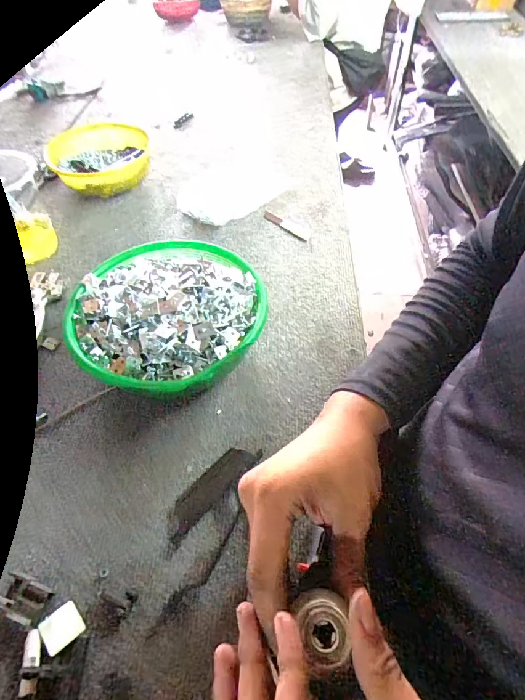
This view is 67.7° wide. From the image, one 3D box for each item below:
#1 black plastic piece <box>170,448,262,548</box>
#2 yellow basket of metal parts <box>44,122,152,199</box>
[{"bbox_3d":[-0.054,0.142,0.405,0.032,0.008,0.117,36,62,25],"label":"black plastic piece"},{"bbox_3d":[-0.289,-0.335,0.706,0.172,0.060,0.173,-5,53,-2],"label":"yellow basket of metal parts"}]

